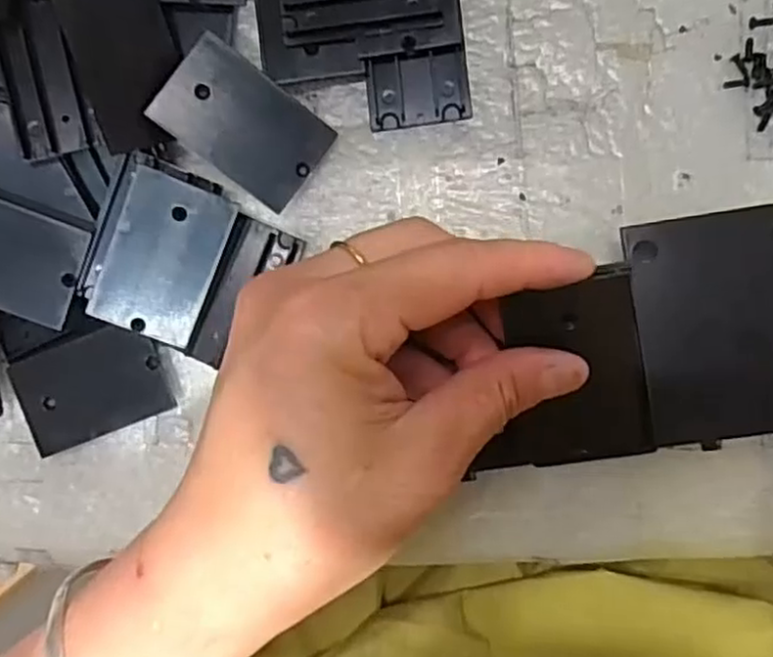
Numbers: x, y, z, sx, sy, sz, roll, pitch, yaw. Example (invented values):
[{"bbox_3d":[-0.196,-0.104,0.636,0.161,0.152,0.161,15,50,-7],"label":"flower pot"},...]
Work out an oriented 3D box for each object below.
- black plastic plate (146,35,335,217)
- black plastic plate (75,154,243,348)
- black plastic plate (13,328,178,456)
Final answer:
[{"bbox_3d":[-0.049,-0.070,0.244,0.054,0.004,0.035,36,90,-16],"label":"black plastic plate"},{"bbox_3d":[-0.080,-0.026,0.245,0.041,0.004,0.058,20,96,-14],"label":"black plastic plate"},{"bbox_3d":[-0.107,0.021,0.256,0.054,0.004,0.036,-21,103,7],"label":"black plastic plate"}]

